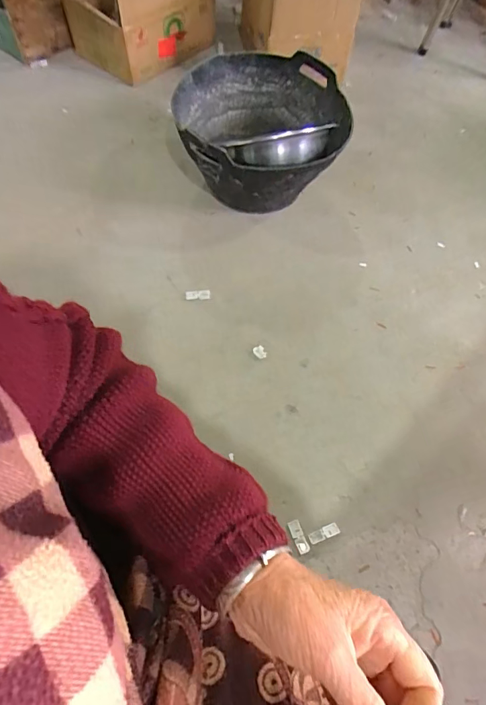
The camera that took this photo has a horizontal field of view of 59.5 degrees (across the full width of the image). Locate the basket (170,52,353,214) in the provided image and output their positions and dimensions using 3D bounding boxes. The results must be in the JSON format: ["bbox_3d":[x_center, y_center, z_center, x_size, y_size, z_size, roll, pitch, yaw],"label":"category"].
[{"bbox_3d":[0.044,-0.535,1.093,0.418,0.243,0.413,3,60,-1],"label":"basket"}]

